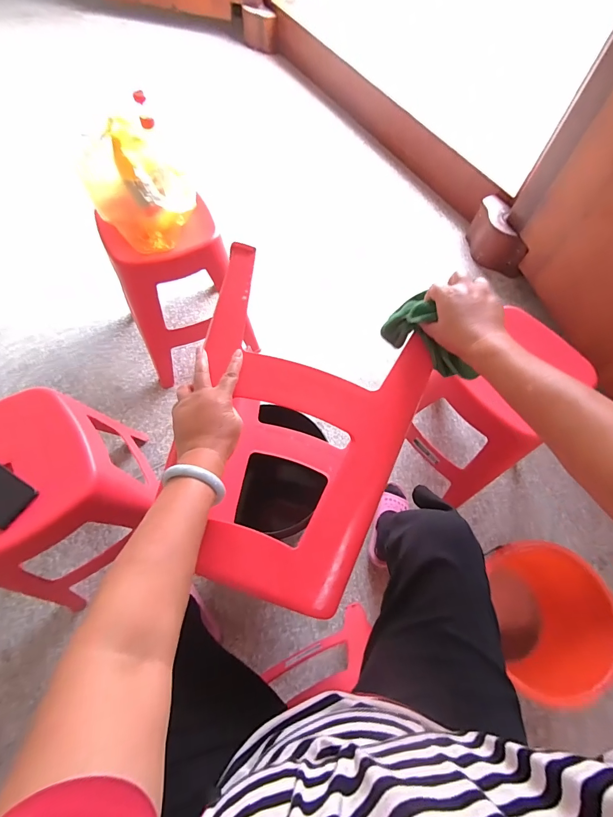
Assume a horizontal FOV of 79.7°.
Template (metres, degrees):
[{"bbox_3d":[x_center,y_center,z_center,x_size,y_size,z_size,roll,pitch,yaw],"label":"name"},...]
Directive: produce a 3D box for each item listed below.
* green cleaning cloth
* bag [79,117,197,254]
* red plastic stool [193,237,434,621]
[{"bbox_3d":[0.189,-0.099,0.539,0.054,0.092,0.147,-38,79,-17],"label":"green cleaning cloth"},{"bbox_3d":[-0.368,-0.499,0.824,0.225,0.212,0.148,-25,69,-13],"label":"bag"},{"bbox_3d":[-0.041,0.068,0.635,0.338,0.338,0.417,23,67,8],"label":"red plastic stool"}]

